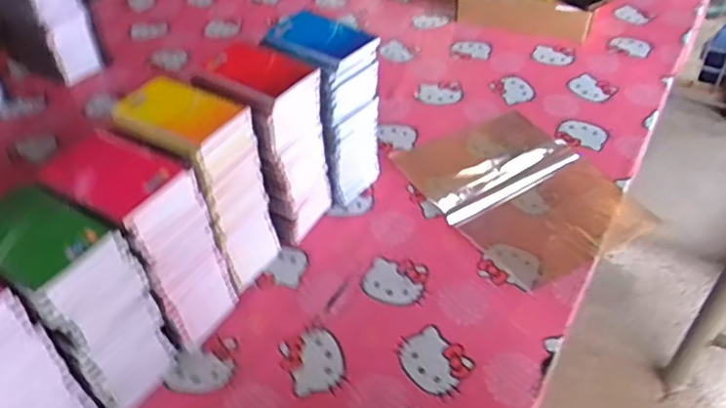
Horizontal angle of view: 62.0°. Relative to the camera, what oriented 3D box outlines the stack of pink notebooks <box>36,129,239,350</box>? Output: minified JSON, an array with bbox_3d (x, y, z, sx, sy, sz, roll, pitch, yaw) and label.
[{"bbox_3d":[-0.242,0.048,0.679,0.132,0.237,0.103,23,50,25],"label":"stack of pink notebooks"}]

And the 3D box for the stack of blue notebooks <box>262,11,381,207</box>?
[{"bbox_3d":[-0.052,-0.127,0.847,0.124,0.244,0.098,32,54,31],"label":"stack of blue notebooks"}]

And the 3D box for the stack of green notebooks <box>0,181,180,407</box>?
[{"bbox_3d":[-0.289,0.108,0.618,0.125,0.239,0.100,22,49,24],"label":"stack of green notebooks"}]

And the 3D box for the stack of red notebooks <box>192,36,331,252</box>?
[{"bbox_3d":[-0.124,-0.072,0.790,0.126,0.248,0.109,28,52,28],"label":"stack of red notebooks"}]

